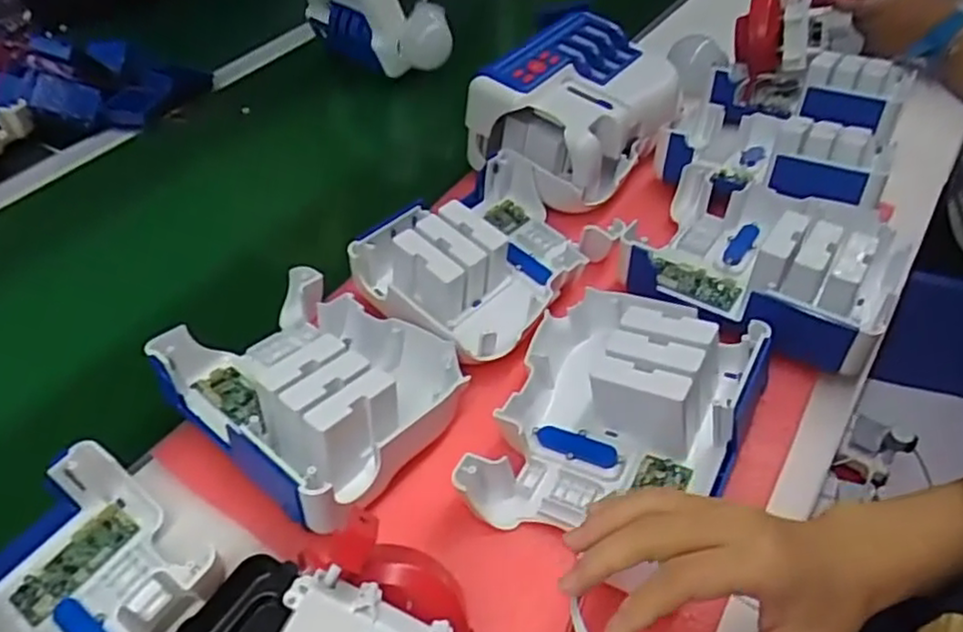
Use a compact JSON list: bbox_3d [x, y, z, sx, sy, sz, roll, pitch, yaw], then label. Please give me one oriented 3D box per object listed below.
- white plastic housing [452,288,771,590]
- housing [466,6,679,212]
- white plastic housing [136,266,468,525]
[{"bbox_3d":[0.083,0.059,0.418,0.139,0.065,0.172,18,51,21],"label":"white plastic housing"},{"bbox_3d":[0.093,-0.195,0.626,0.135,0.096,0.184,27,55,27],"label":"housing"},{"bbox_3d":[-0.113,0.035,0.451,0.187,0.059,0.145,30,56,29],"label":"white plastic housing"}]

